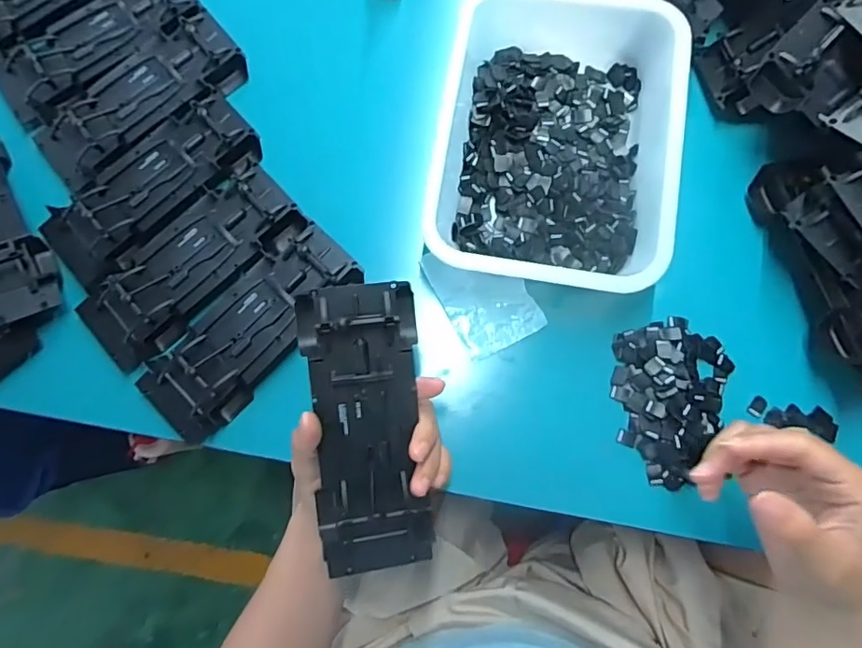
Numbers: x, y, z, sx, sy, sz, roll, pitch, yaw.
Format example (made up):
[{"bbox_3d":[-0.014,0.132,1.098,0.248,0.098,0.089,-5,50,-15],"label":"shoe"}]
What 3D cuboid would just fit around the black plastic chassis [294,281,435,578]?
[{"bbox_3d":[-0.042,0.071,0.352,0.072,0.027,0.191,-4,97,0],"label":"black plastic chassis"}]

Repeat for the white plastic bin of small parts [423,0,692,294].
[{"bbox_3d":[0.102,-0.159,0.435,0.184,0.056,0.259,10,81,3],"label":"white plastic bin of small parts"}]

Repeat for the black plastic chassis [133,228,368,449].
[{"bbox_3d":[-0.145,0.004,0.425,0.073,0.025,0.191,43,84,7],"label":"black plastic chassis"}]

